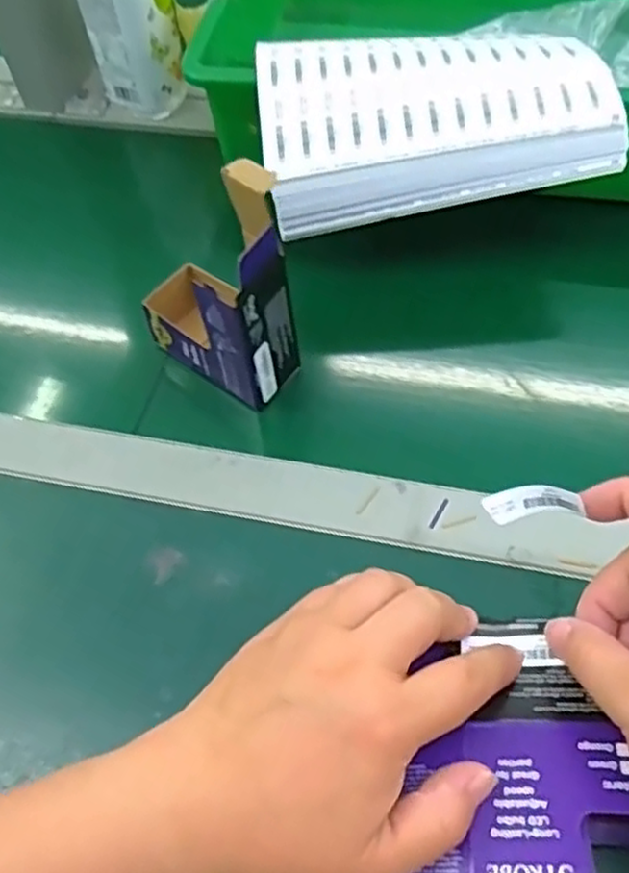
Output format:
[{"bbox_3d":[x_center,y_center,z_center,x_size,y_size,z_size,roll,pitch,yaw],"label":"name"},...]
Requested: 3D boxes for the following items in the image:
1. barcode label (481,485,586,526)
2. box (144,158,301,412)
[{"bbox_3d":[0.092,0.029,0.311,0.038,0.010,0.015,-8,55,17],"label":"barcode label"},{"bbox_3d":[-0.061,-0.094,0.430,0.097,0.145,0.054,35,66,24],"label":"box"}]

